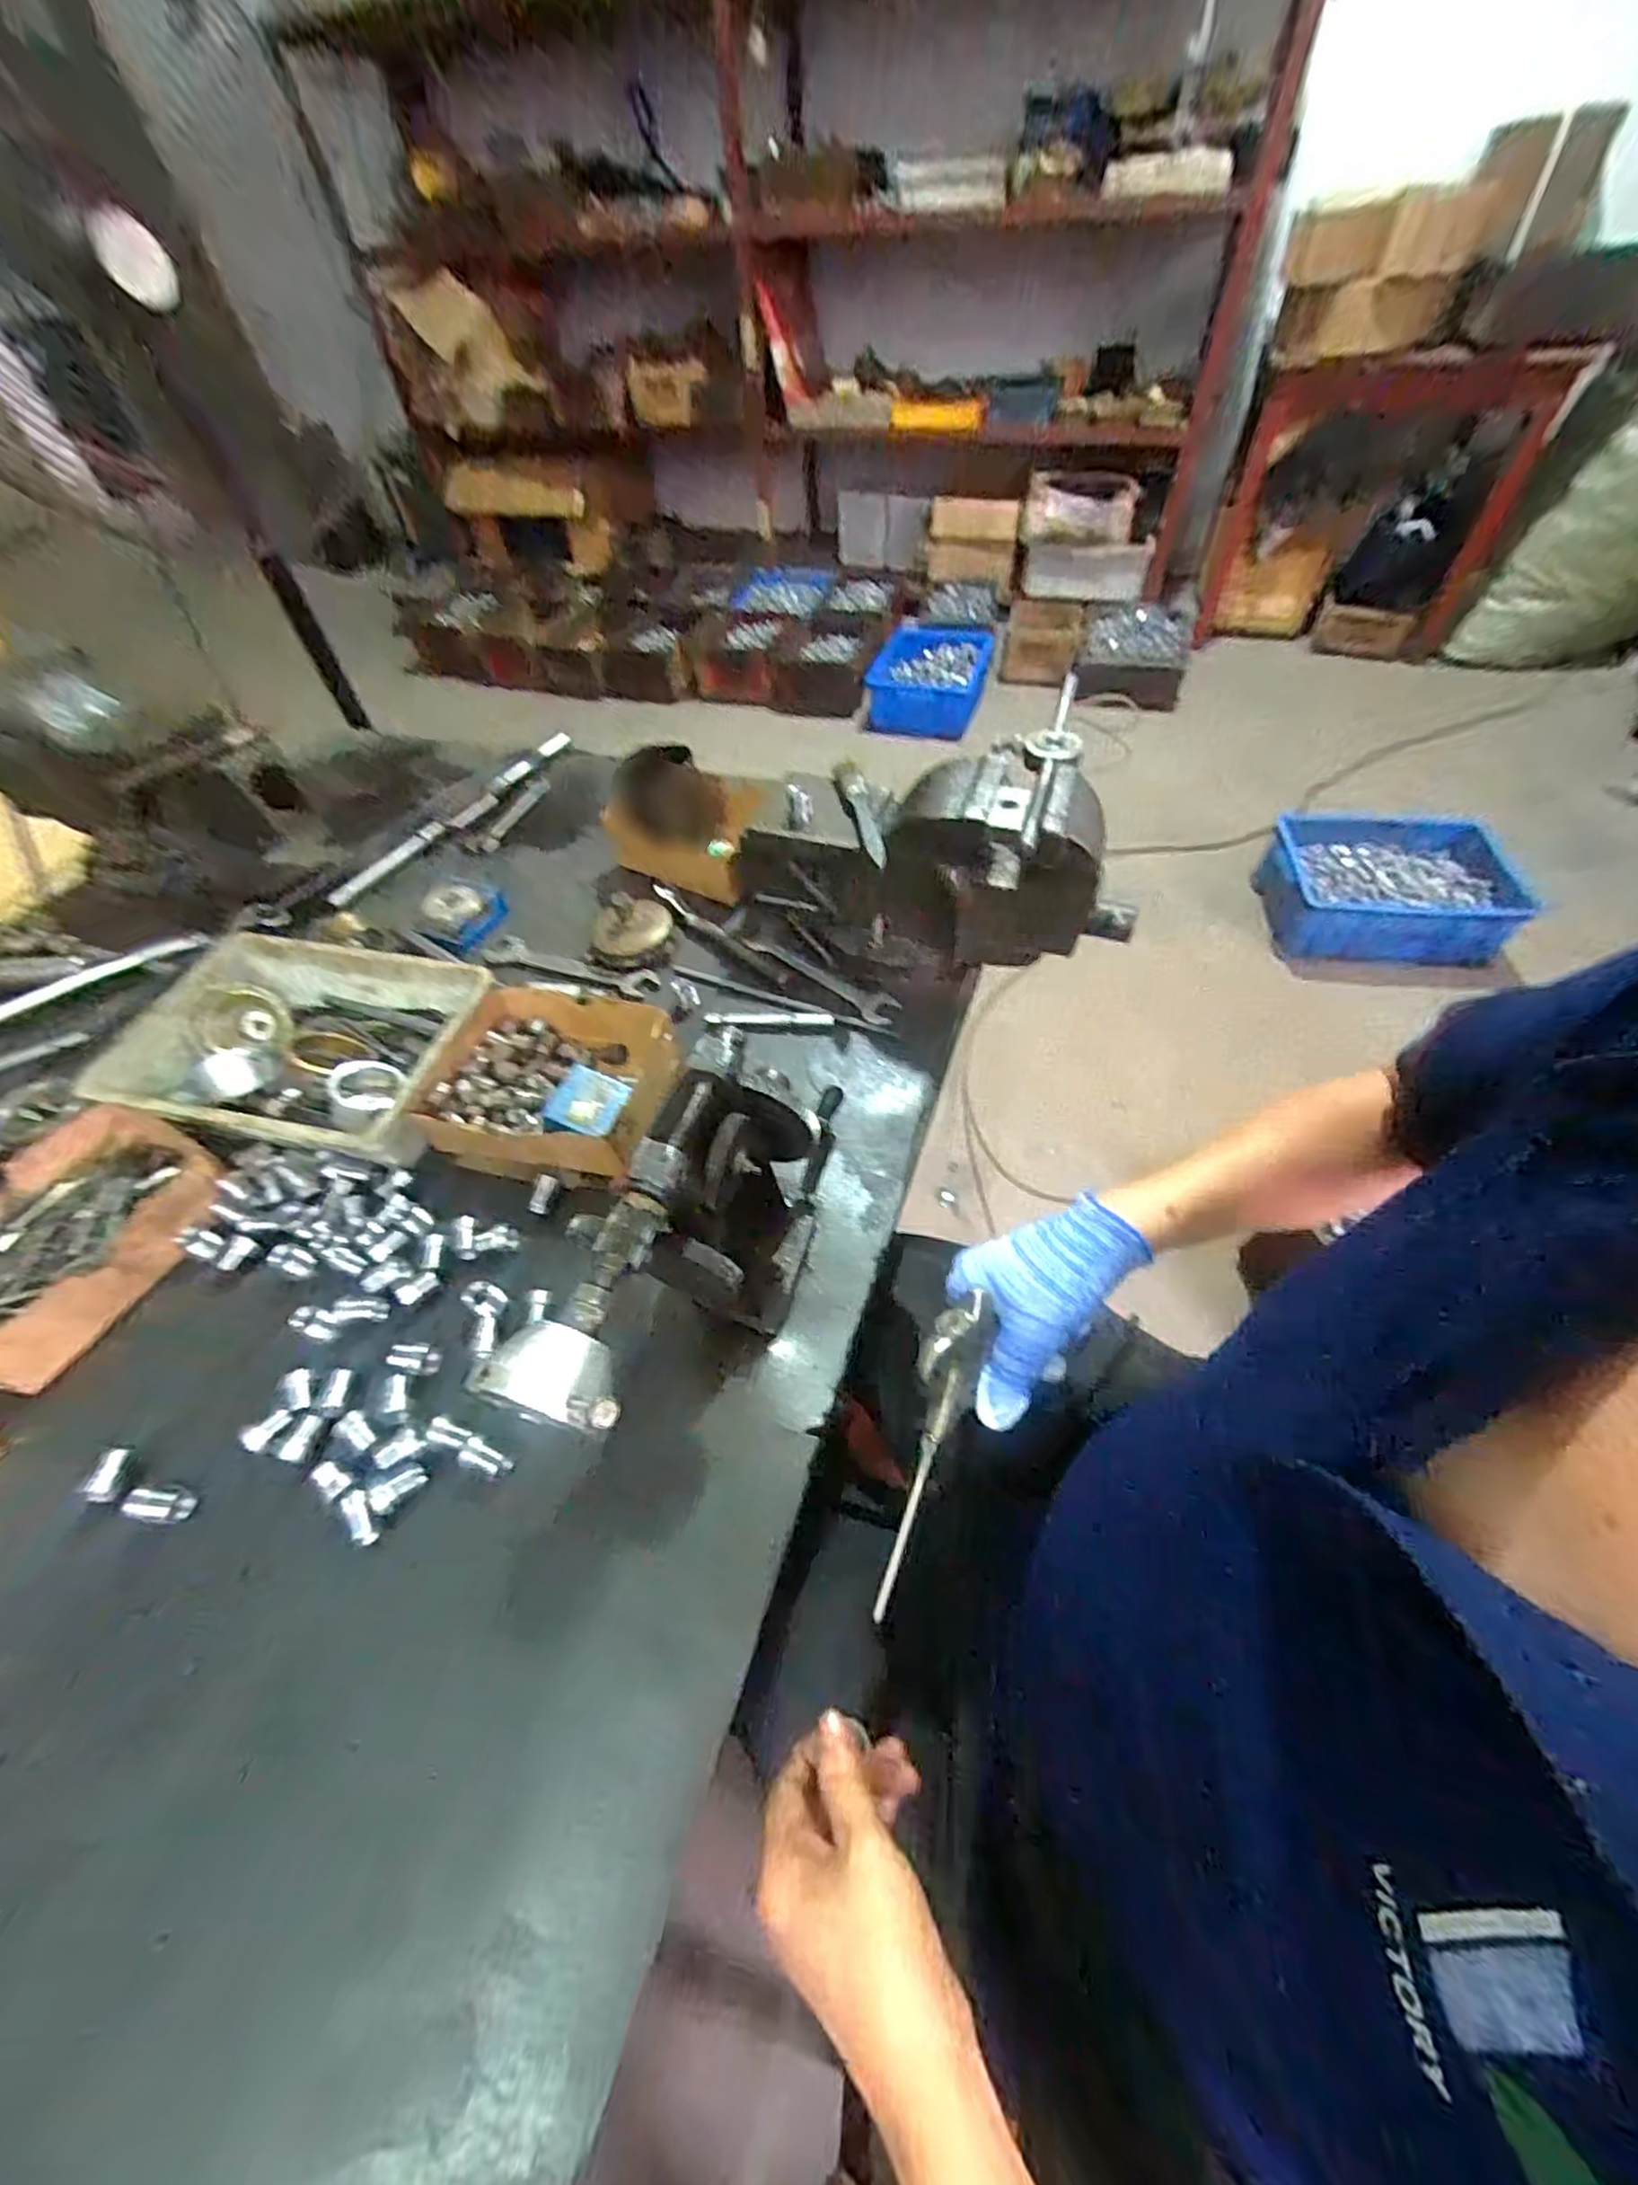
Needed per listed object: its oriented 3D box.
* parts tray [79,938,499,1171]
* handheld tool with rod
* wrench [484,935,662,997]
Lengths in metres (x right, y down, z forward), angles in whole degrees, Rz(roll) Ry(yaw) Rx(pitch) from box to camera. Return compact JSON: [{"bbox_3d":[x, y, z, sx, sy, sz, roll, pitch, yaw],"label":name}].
[{"bbox_3d":[-0.398,-0.035,0.553,0.256,0.058,0.175,10,52,13],"label":"parts tray"},{"bbox_3d":[0.056,0.186,0.367,0.029,0.020,0.156,15,90,16],"label":"handheld tool with rod"},{"bbox_3d":[-0.228,-0.119,0.659,0.168,0.014,0.035,12,53,14],"label":"wrench"}]

